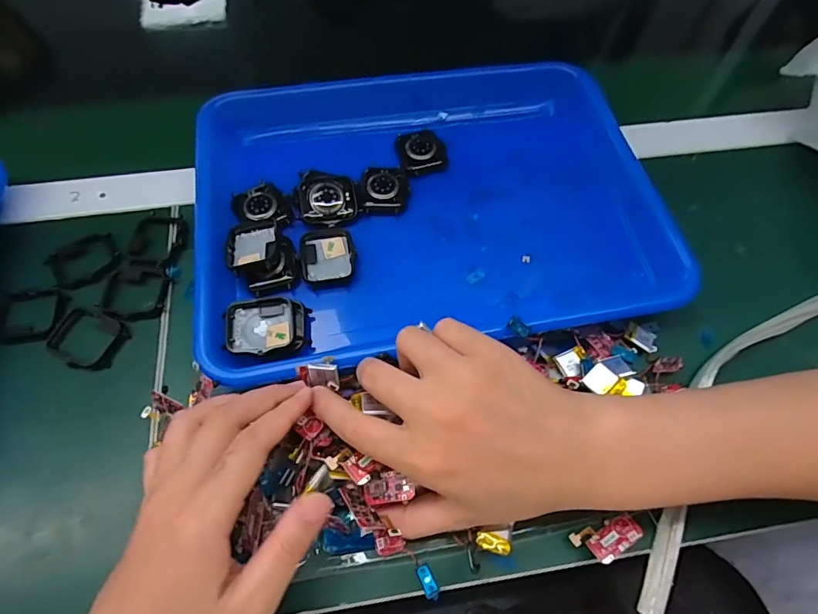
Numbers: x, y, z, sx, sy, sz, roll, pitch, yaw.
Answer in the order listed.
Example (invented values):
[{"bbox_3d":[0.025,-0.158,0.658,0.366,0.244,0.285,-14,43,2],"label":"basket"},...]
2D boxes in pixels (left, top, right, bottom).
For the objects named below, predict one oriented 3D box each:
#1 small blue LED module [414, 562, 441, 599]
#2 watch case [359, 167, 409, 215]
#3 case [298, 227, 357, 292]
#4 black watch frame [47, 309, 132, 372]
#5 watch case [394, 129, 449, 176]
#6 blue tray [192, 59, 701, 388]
[{"bbox_3d":[0.010,0.139,0.236,0.008,0.004,0.015,-26,62,-12],"label":"small blue LED module"},{"bbox_3d":[-0.019,-0.090,0.356,0.035,0.009,0.042,-2,62,-2],"label":"watch case"},{"bbox_3d":[-0.057,-0.034,0.333,0.038,0.015,0.043,-12,63,-7],"label":"case"},{"bbox_3d":[-0.219,0.023,0.316,0.048,0.008,0.038,18,63,8],"label":"black watch frame"},{"bbox_3d":[0.010,-0.125,0.375,0.038,0.010,0.043,-15,63,-9],"label":"watch case"},{"bbox_3d":[0.011,-0.095,0.355,0.322,0.049,0.268,-10,63,-6],"label":"blue tray"}]

